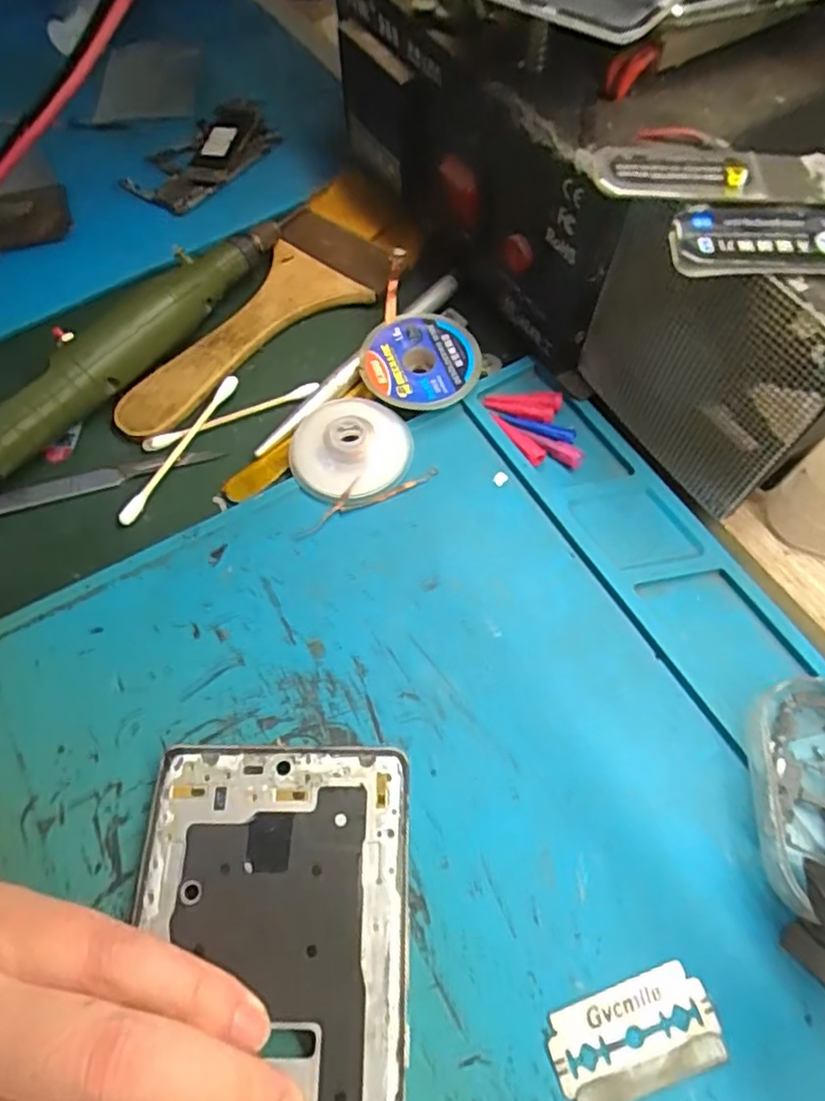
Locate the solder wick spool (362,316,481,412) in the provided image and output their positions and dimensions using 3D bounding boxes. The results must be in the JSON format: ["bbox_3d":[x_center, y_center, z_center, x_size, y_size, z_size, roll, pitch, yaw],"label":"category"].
[{"bbox_3d":[0.003,-0.072,0.252,0.045,0.012,0.043,-1,63,2],"label":"solder wick spool"}]

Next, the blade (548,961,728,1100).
[{"bbox_3d":[0.056,0.122,0.163,0.042,0.004,0.023,-17,64,-7],"label":"blade"}]

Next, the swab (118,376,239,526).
[{"bbox_3d":[-0.087,-0.039,0.245,0.006,0.007,0.069,26,67,14],"label":"swab"}]

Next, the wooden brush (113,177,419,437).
[{"bbox_3d":[-0.060,-0.099,0.267,0.054,0.019,0.145,38,70,19],"label":"wooden brush"}]

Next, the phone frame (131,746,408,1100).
[{"bbox_3d":[-0.037,0.130,0.157,0.070,0.005,0.157,-2,64,1],"label":"phone frame"}]

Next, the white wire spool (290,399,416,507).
[{"bbox_3d":[-0.023,-0.037,0.239,0.044,0.011,0.039,-13,63,-5],"label":"white wire spool"}]

